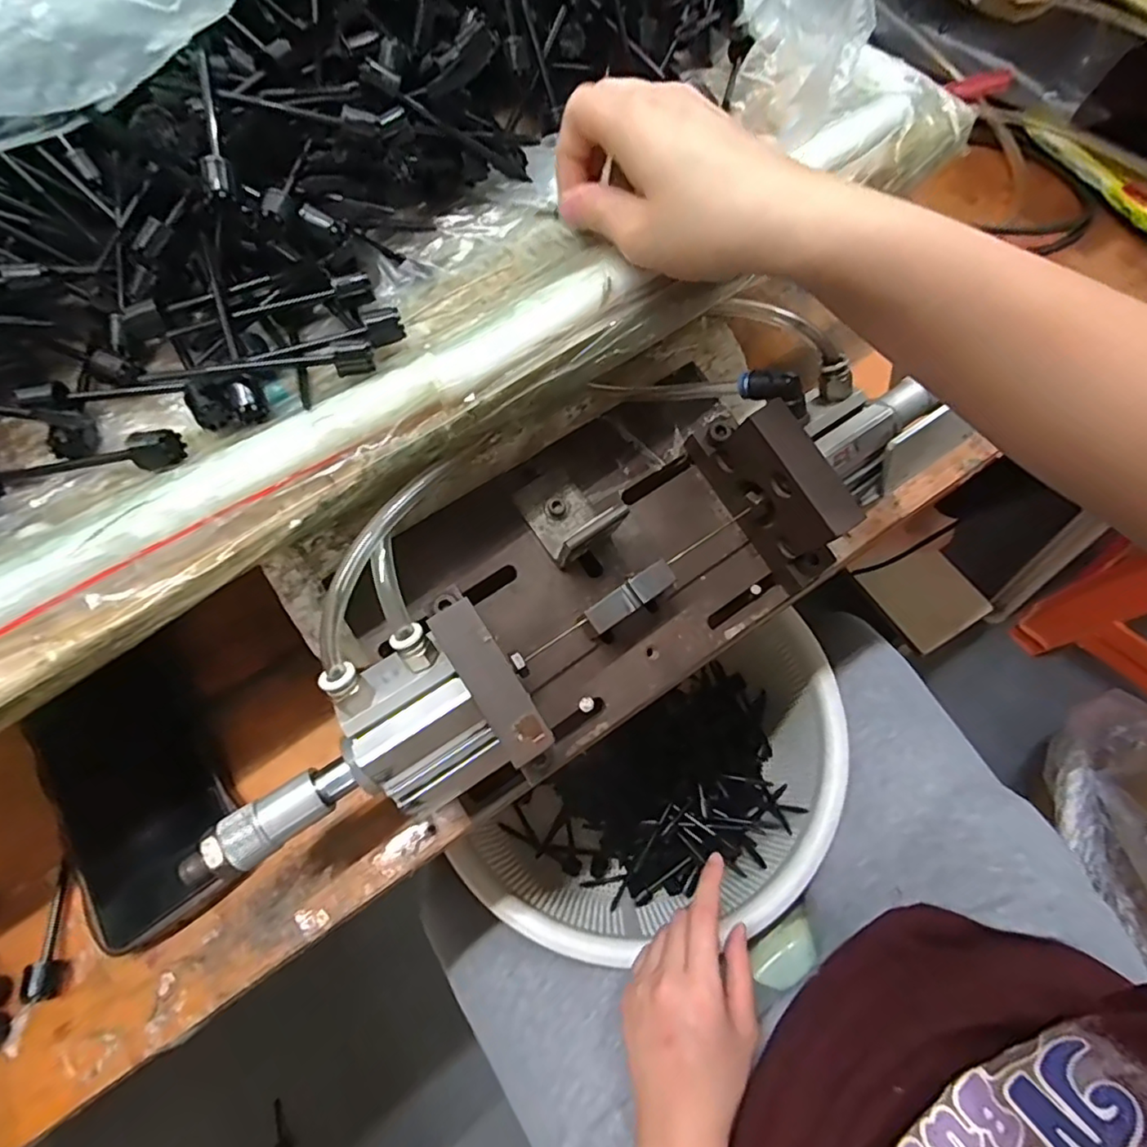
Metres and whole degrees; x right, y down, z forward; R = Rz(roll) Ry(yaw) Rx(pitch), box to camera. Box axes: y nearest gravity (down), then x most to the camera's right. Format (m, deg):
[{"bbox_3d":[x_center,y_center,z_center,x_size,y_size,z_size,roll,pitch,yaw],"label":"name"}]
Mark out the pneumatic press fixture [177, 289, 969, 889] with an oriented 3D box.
[{"bbox_3d":[0.004,-0.004,0.308,0.406,0.107,0.140,-33,67,-13],"label":"pneumatic press fixture"}]

